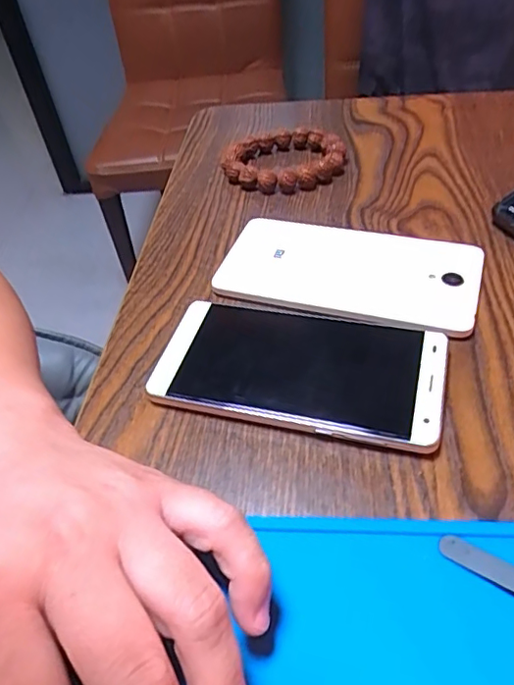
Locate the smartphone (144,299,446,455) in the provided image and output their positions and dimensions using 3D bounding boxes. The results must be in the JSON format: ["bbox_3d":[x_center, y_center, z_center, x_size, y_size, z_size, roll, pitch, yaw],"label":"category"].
[{"bbox_3d":[0.019,0.010,0.281,0.144,0.014,0.074,9,49,15],"label":"smartphone"}]

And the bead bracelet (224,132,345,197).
[{"bbox_3d":[0.020,-0.139,0.421,0.083,0.015,0.075,34,59,32],"label":"bead bracelet"}]

